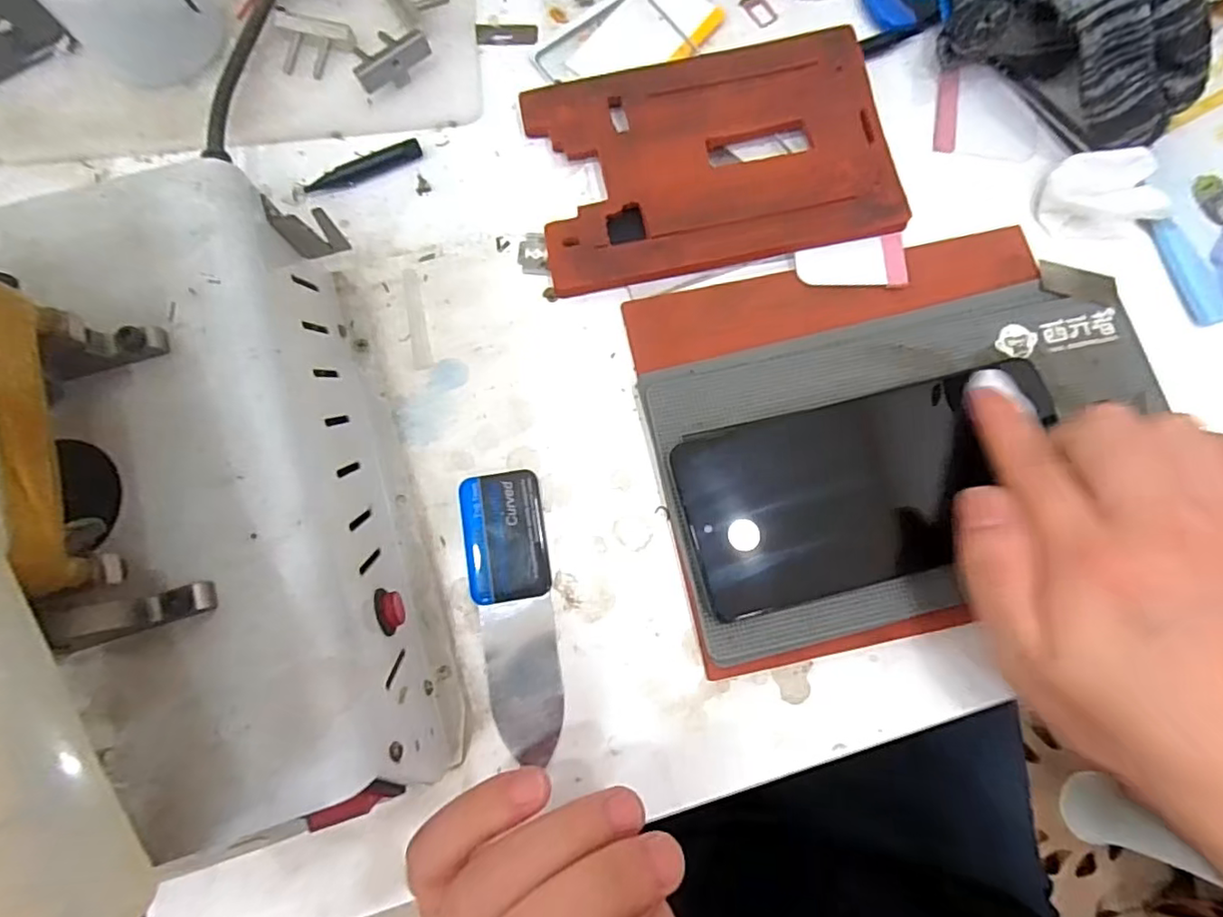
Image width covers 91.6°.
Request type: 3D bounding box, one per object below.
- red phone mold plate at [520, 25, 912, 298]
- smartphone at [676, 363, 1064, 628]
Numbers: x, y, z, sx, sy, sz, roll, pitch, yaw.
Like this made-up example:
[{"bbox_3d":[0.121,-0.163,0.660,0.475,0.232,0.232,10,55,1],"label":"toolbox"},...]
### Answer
[{"bbox_3d":[0.047,-0.145,0.287,0.165,0.015,0.111,-13,79,-2],"label":"red phone mold plate"},{"bbox_3d":[0.108,0.015,0.256,0.156,0.015,0.078,-13,86,-12],"label":"smartphone"}]

